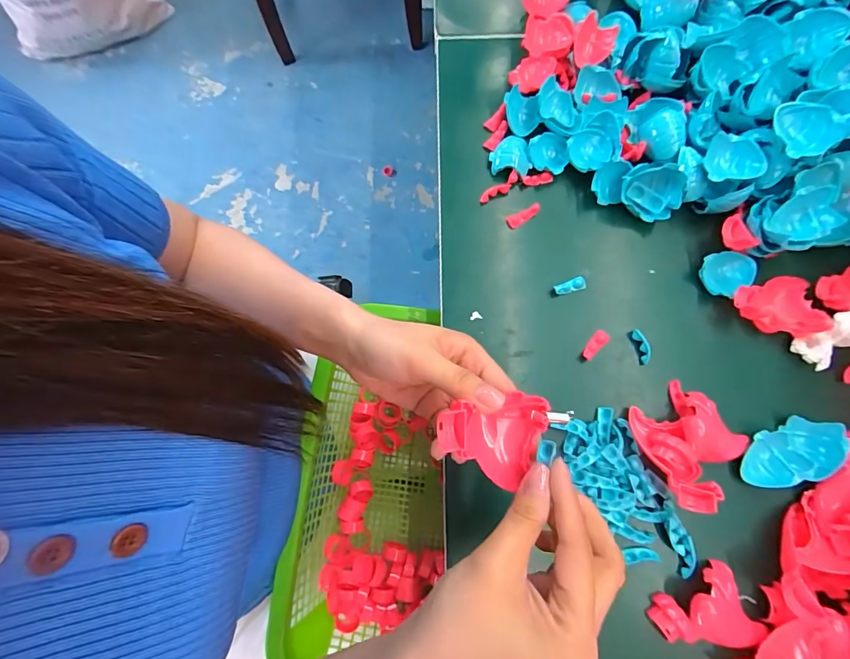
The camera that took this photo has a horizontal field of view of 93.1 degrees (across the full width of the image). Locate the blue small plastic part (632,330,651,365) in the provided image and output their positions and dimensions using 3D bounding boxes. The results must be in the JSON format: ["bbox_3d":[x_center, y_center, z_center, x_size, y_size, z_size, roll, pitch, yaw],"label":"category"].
[{"bbox_3d":[0.180,0.014,0.333,0.010,0.006,0.029,-13,77,-2],"label":"blue small plastic part"}]

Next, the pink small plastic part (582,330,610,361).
[{"bbox_3d":[0.141,0.013,0.333,0.012,0.007,0.029,42,82,10],"label":"pink small plastic part"}]

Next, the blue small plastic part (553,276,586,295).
[{"bbox_3d":[0.124,-0.037,0.345,0.027,0.006,0.010,-17,78,-2],"label":"blue small plastic part"}]

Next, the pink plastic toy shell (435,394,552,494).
[{"bbox_3d":[0.037,0.058,0.226,0.057,0.043,0.052,17,78,5],"label":"pink plastic toy shell"}]

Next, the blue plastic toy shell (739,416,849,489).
[{"bbox_3d":[0.275,0.092,0.301,0.072,0.014,0.042,-12,77,-1],"label":"blue plastic toy shell"}]

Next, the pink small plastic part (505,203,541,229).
[{"bbox_3d":[0.088,-0.102,0.359,0.032,0.004,0.012,-30,78,9],"label":"pink small plastic part"}]

